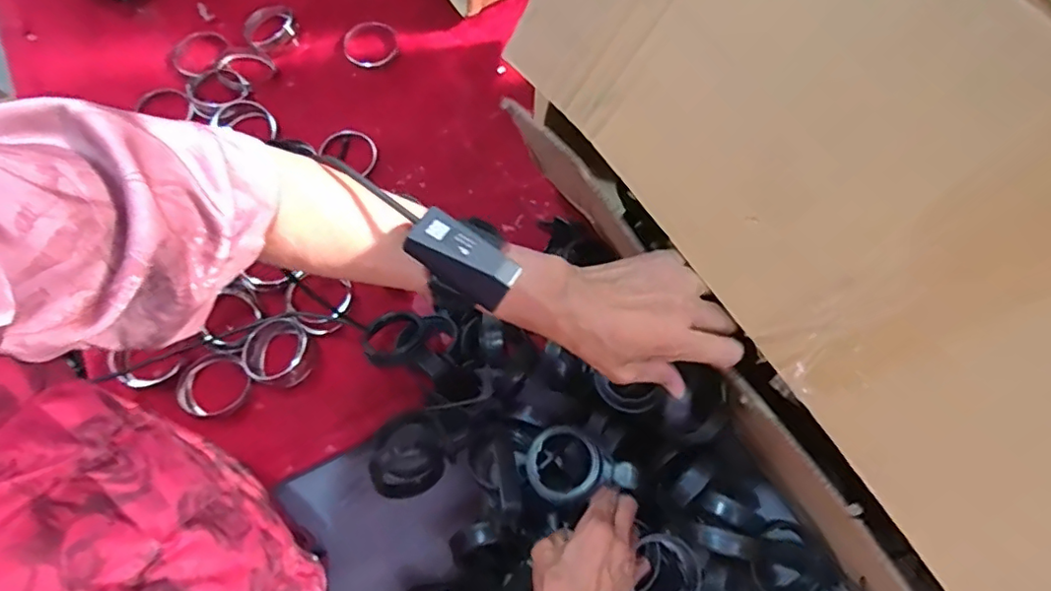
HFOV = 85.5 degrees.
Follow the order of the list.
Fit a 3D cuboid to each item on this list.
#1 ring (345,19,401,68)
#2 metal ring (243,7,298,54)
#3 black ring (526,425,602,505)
[{"bbox_3d":[-0.209,-0.343,0.772,0.077,0.009,0.066,3,88,1],"label":"ring"},{"bbox_3d":[-0.338,-0.356,0.748,0.067,0.020,0.077,-37,69,-4],"label":"metal ring"},{"bbox_3d":[0.034,0.157,0.528,0.068,0.019,0.066,-39,77,-9],"label":"black ring"}]

